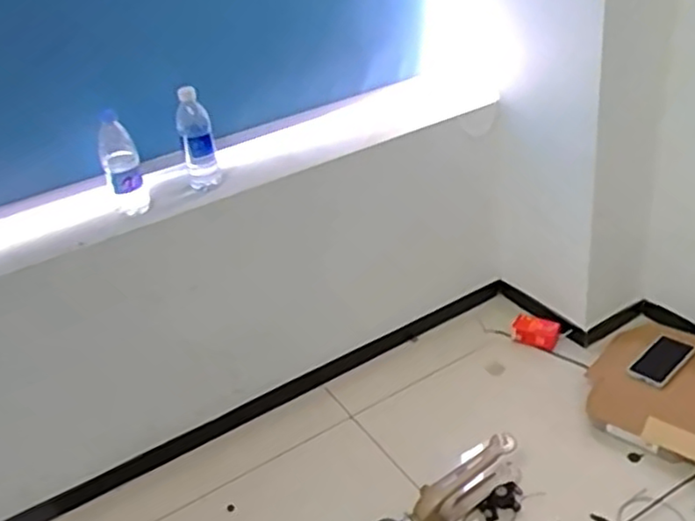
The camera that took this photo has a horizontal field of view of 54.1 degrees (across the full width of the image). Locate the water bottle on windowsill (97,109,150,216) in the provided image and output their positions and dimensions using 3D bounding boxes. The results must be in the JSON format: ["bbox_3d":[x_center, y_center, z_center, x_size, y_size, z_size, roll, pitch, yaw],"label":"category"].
[{"bbox_3d":[-0.409,-0.168,1.234,0.067,0.185,0.077,-17,32,-14],"label":"water bottle on windowsill"}]

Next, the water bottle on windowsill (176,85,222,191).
[{"bbox_3d":[-0.286,-0.226,1.297,0.064,0.195,0.065,-13,32,-8],"label":"water bottle on windowsill"}]

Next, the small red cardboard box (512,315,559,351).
[{"bbox_3d":[0.464,0.173,1.682,0.113,0.031,0.085,14,38,32],"label":"small red cardboard box"}]

